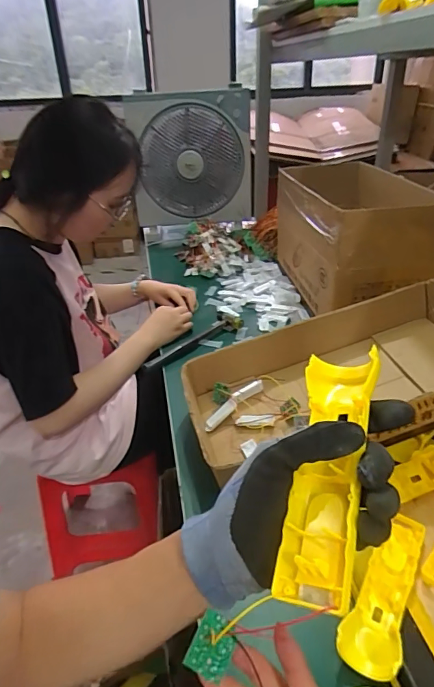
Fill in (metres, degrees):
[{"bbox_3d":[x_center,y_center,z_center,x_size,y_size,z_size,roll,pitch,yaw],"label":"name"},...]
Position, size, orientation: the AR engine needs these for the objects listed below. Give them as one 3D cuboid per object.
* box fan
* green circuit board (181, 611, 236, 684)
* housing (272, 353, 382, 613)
[{"bbox_3d":[-0.084,-0.559,1.362,0.377,0.388,0.133,1,32,5],"label":"box fan"},{"bbox_3d":[-0.004,0.194,0.279,0.026,0.004,0.033,19,64,14],"label":"green circuit board"},{"bbox_3d":[0.069,0.073,0.270,0.041,0.038,0.160,7,53,15],"label":"housing"}]

